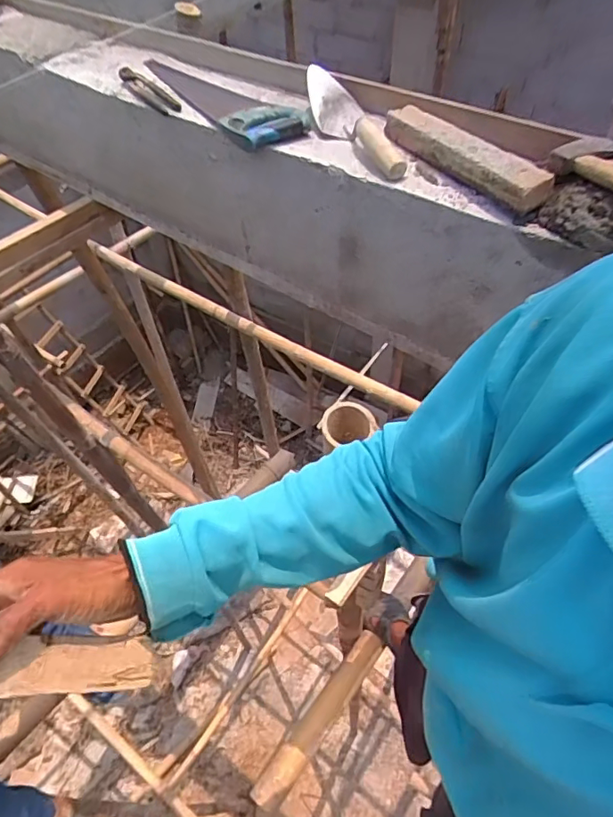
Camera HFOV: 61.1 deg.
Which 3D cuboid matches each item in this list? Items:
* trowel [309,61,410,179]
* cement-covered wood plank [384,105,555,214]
[{"bbox_3d":[0.083,-0.485,0.871,0.102,0.075,0.264,-14,54,-6],"label":"trowel"},{"bbox_3d":[0.233,-0.394,0.801,0.059,0.042,0.327,-30,57,-18],"label":"cement-covered wood plank"}]

